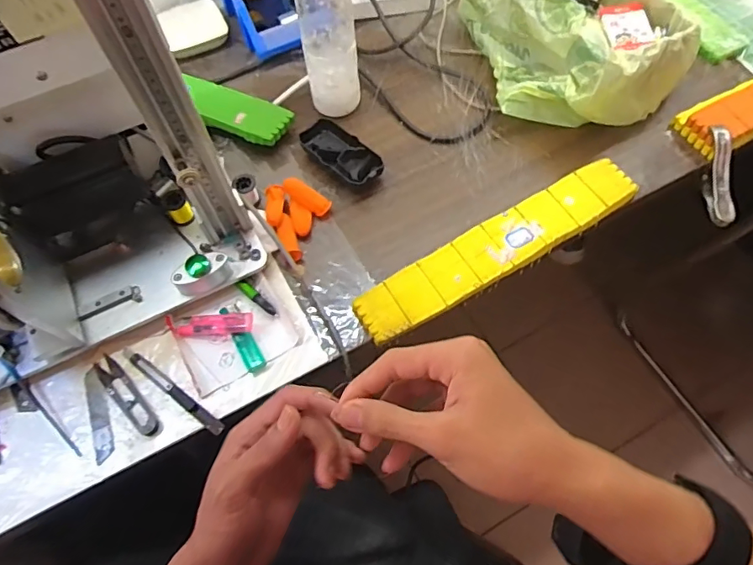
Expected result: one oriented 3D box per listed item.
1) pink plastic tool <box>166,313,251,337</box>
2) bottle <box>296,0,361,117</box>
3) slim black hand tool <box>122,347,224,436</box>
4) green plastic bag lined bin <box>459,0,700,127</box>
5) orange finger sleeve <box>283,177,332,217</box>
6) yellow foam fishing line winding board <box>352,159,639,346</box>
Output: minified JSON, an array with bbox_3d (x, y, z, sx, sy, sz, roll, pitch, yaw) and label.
[{"bbox_3d":[-0.175,0.043,0.537,0.091,0.015,0.026,-4,63,1],"label":"pink plastic tool"},{"bbox_3d":[-0.058,-0.309,0.558,0.061,0.272,0.052,-12,63,-3],"label":"bottle"},{"bbox_3d":[-0.205,0.107,0.516,0.136,0.013,0.012,32,69,17],"label":"slim black hand tool"},{"bbox_3d":[0.238,-0.322,0.643,0.206,0.097,0.268,-17,63,-6],"label":"green plastic bag lined bin"},{"bbox_3d":[-0.082,-0.100,0.603,0.058,0.015,0.021,33,67,-7],"label":"orange finger sleeve"},{"bbox_3d":[0.139,-0.039,0.574,0.350,0.022,0.063,-29,65,-12],"label":"yellow foam fishing line winding board"}]

